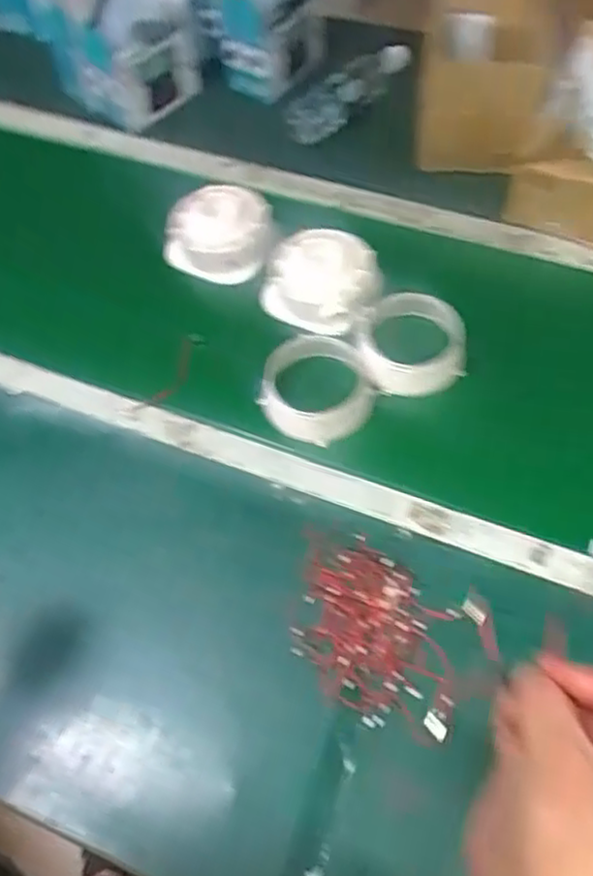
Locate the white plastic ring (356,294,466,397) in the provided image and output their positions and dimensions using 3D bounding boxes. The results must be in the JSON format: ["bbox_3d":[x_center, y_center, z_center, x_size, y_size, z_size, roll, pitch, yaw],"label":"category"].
[{"bbox_3d":[0.140,-0.114,0.852,0.130,0.061,0.120,-2,59,3],"label":"white plastic ring"}]

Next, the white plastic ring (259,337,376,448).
[{"bbox_3d":[0.026,-0.062,0.821,0.124,0.043,0.125,-2,59,3],"label":"white plastic ring"}]

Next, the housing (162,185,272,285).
[{"bbox_3d":[-0.105,-0.286,0.947,0.144,0.057,0.136,1,59,4],"label":"housing"}]

